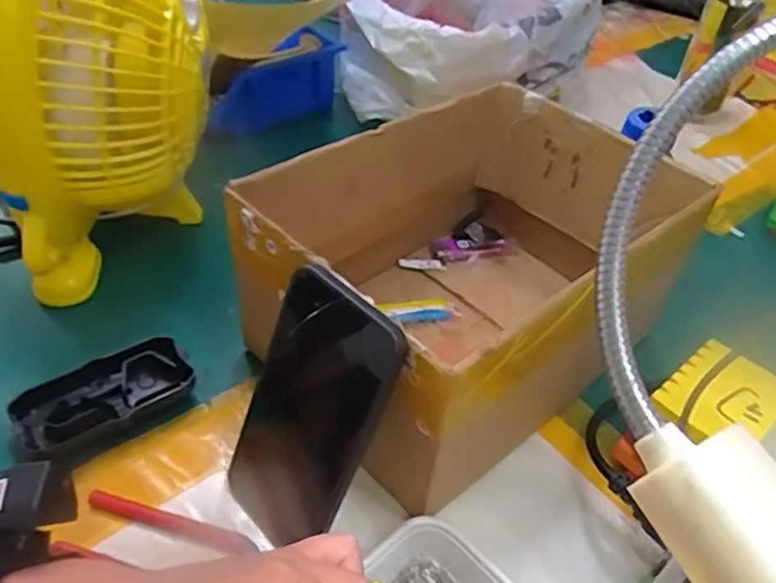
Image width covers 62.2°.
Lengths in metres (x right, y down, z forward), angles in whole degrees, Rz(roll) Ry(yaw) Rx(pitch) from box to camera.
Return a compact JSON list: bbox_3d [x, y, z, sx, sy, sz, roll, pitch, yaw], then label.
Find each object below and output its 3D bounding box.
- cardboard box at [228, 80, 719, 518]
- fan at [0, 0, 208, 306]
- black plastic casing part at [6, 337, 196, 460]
[{"bbox_3d":[0.058,-0.013,0.458,0.280,0.152,0.198,-30,52,-31],"label":"cardboard box"},{"bbox_3d":[-0.214,-0.131,0.479,0.156,0.285,0.121,-8,43,-12],"label":"fan"},{"bbox_3d":[-0.187,0.073,0.432,0.109,0.034,0.053,-28,50,-29],"label":"black plastic casing part"}]

